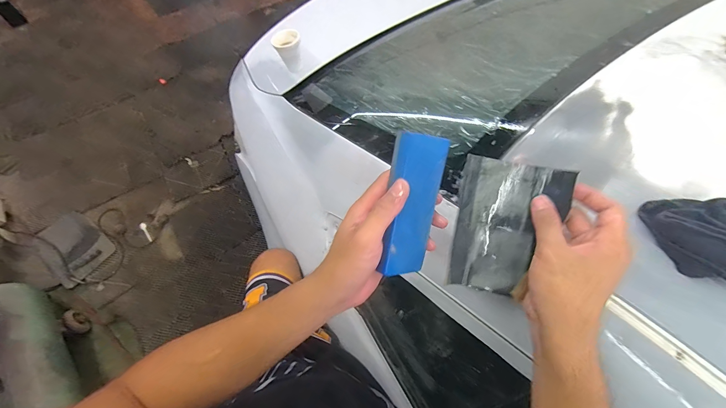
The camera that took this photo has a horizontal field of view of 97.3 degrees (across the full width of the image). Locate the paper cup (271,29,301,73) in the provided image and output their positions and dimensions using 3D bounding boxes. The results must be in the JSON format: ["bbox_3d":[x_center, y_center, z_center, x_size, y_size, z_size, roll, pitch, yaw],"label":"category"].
[{"bbox_3d":[-0.217,-0.448,0.938,0.079,0.100,0.073,-12,64,-5],"label":"paper cup"}]

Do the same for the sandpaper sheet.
[{"bbox_3d":[0.143,0.026,0.328,0.094,0.026,0.136,13,96,10],"label":"sandpaper sheet"}]

